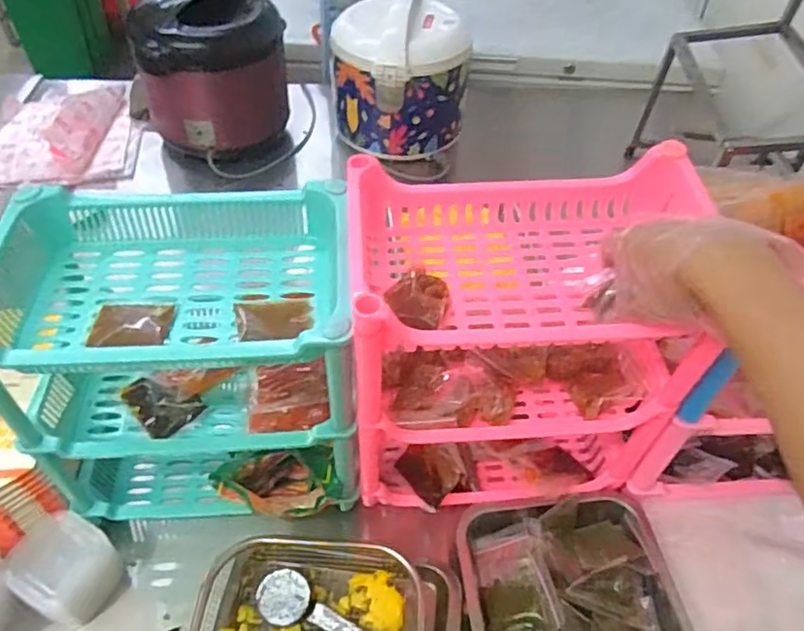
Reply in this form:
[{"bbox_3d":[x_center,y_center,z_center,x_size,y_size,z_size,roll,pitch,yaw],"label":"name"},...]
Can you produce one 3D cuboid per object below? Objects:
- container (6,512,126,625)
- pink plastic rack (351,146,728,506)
[{"bbox_3d":[-0.340,0.260,0.631,0.079,0.077,0.082,24,51,18],"label":"container"},{"bbox_3d":[0.105,0.041,0.631,0.299,0.366,0.180,-2,48,-5],"label":"pink plastic rack"}]

